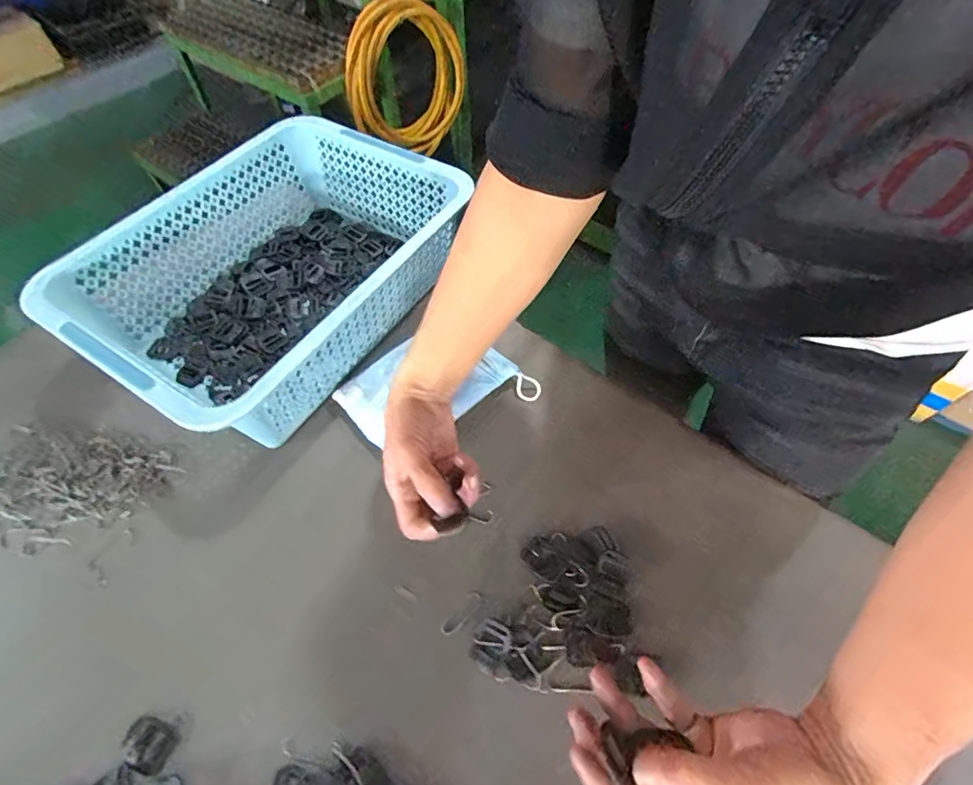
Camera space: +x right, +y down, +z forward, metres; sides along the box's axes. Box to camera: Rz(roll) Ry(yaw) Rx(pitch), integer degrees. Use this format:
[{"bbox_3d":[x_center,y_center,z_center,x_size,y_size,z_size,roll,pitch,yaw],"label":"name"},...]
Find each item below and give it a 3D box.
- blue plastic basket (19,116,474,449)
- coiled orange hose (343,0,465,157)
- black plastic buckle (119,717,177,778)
[{"bbox_3d":[-0.226,-0.136,0.537,0.285,0.114,0.383,27,64,17],"label":"blue plastic basket"},{"bbox_3d":[-0.213,-0.845,1.312,0.099,0.382,0.376,34,65,20],"label":"coiled orange hose"},{"bbox_3d":[-0.253,0.263,0.360,0.039,0.007,0.029,21,62,14],"label":"black plastic buckle"}]

